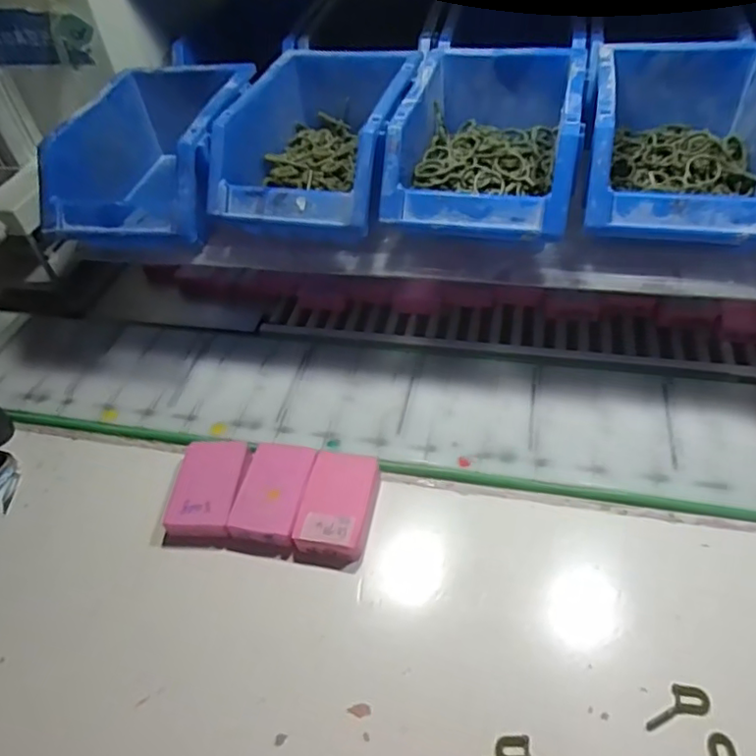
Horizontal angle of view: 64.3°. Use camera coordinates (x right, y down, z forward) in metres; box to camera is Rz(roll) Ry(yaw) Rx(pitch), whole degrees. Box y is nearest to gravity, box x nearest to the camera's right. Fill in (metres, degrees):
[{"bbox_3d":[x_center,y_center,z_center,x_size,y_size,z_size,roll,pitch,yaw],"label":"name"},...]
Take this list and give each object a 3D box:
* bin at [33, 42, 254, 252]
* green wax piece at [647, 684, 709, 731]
[{"bbox_3d":[-0.172,-0.179,0.479,0.121,0.075,0.181,2,48,9],"label":"bin"},{"bbox_3d":[0.155,0.171,0.316,0.037,0.004,0.015,-14,47,-7],"label":"green wax piece"}]

